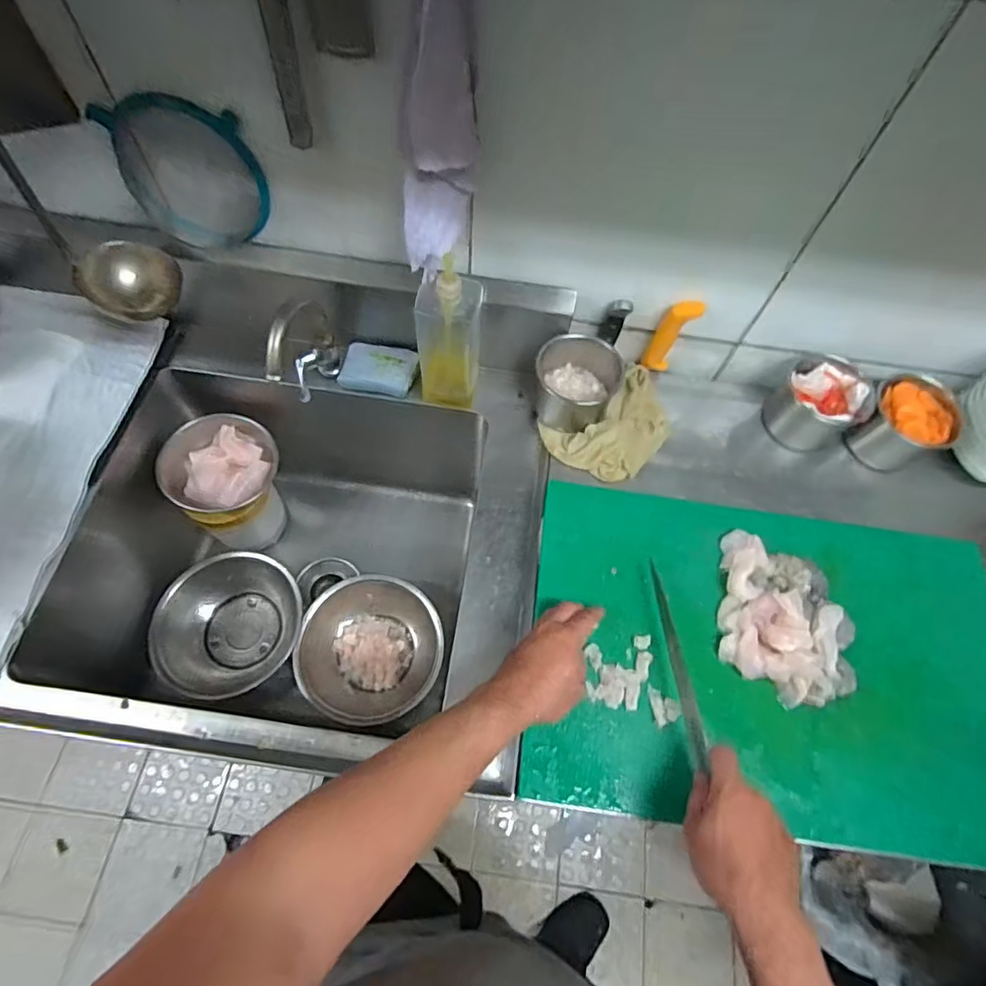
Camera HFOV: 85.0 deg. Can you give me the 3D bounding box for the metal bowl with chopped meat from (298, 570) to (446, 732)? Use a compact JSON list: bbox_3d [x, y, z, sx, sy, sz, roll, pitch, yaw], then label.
[{"bbox_3d":[-0.215,0.283,0.967,0.244,0.090,0.242,1,64,-3],"label":"metal bowl with chopped meat"}]

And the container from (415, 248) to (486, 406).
[{"bbox_3d":[-0.061,-0.223,0.761,0.083,0.236,0.070,8,64,0],"label":"container"}]

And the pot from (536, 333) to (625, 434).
[{"bbox_3d":[0.119,-0.166,0.808,0.122,0.108,0.101,36,68,13],"label":"pot"}]

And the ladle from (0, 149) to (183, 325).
[{"bbox_3d":[-0.489,-0.346,0.628,0.114,0.333,0.070,-34,71,-17],"label":"ladle"}]

